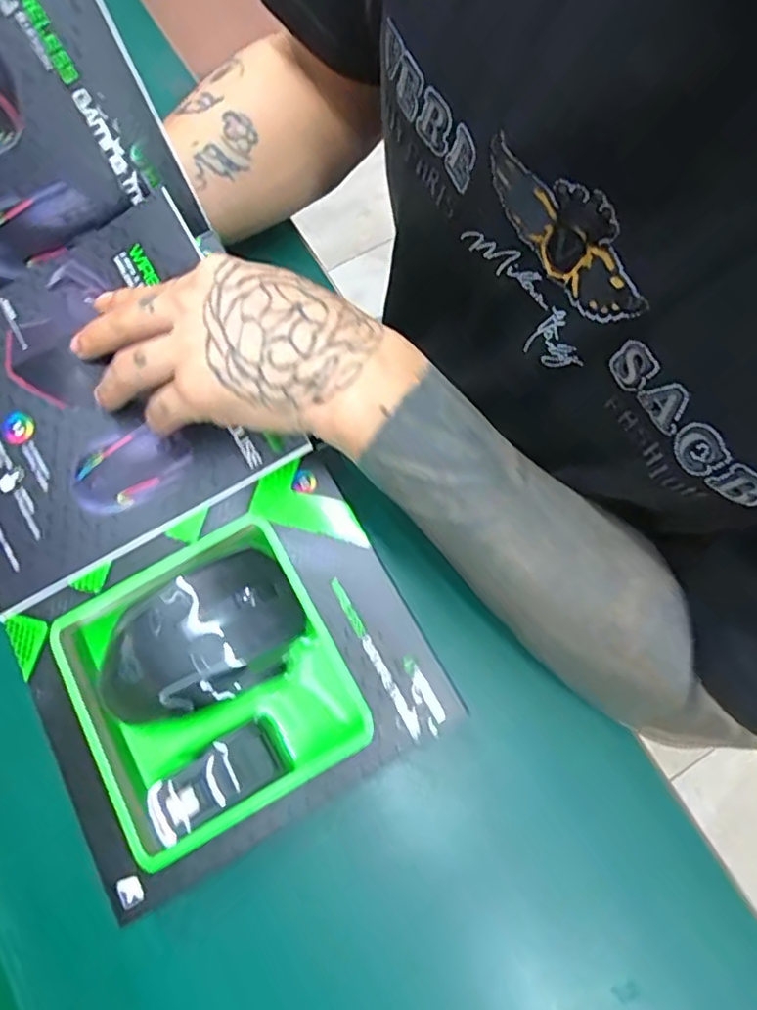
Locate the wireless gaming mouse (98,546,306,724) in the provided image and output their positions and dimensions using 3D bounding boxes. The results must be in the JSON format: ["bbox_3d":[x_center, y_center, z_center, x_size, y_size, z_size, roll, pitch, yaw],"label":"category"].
[{"bbox_3d":[-0.096,0.072,0.315,0.111,0.032,0.067,-28,76,-9],"label":"wireless gaming mouse"}]

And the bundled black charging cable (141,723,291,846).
[{"bbox_3d":[-0.079,0.135,0.297,0.068,0.009,0.030,-24,74,-32],"label":"bundled black charging cable"}]

